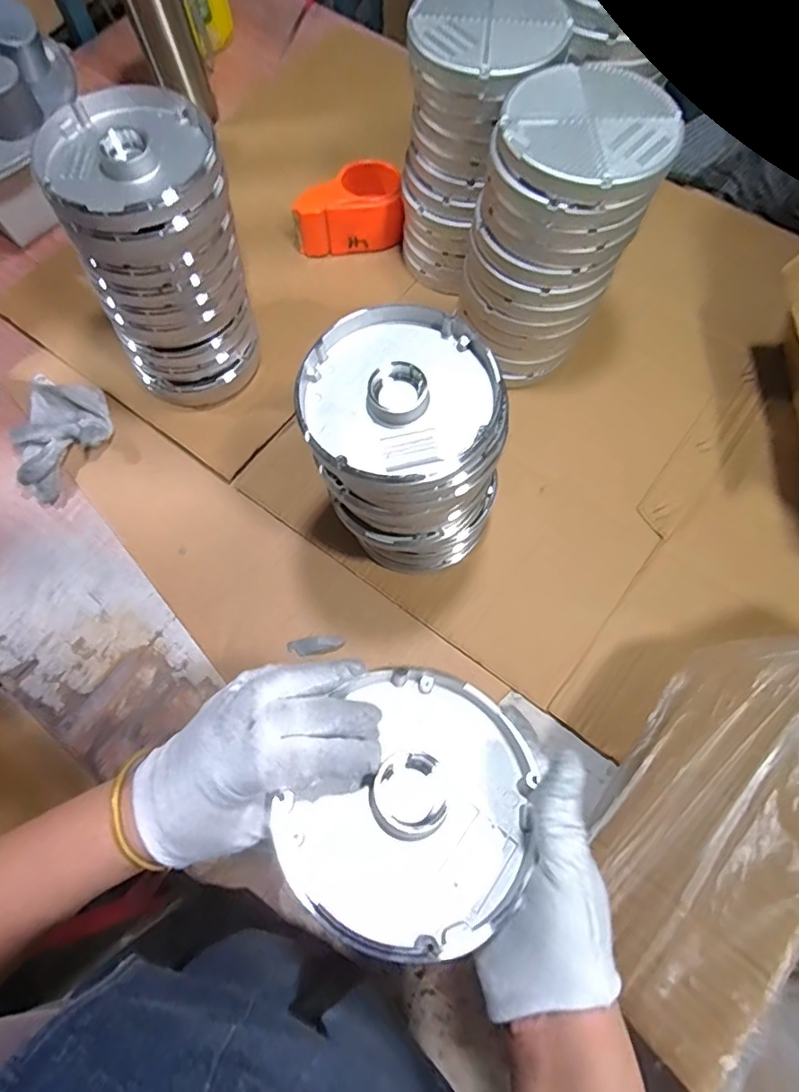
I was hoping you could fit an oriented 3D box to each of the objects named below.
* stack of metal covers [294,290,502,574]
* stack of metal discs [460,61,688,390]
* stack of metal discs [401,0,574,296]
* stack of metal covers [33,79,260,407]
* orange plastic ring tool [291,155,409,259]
[{"bbox_3d":[0.009,-0.074,0.462,0.147,0.215,0.145,-24,73,-6],"label":"stack of metal covers"},{"bbox_3d":[0.144,-0.281,0.515,0.138,0.224,0.146,26,74,9],"label":"stack of metal discs"},{"bbox_3d":[0.075,-0.405,0.556,0.129,0.222,0.144,26,75,10],"label":"stack of metal discs"},{"bbox_3d":[-0.224,-0.266,0.518,0.153,0.227,0.141,-27,74,-6],"label":"stack of metal covers"},{"bbox_3d":[-0.065,-0.417,0.655,0.127,0.052,0.092,-6,72,0],"label":"orange plastic ring tool"}]

